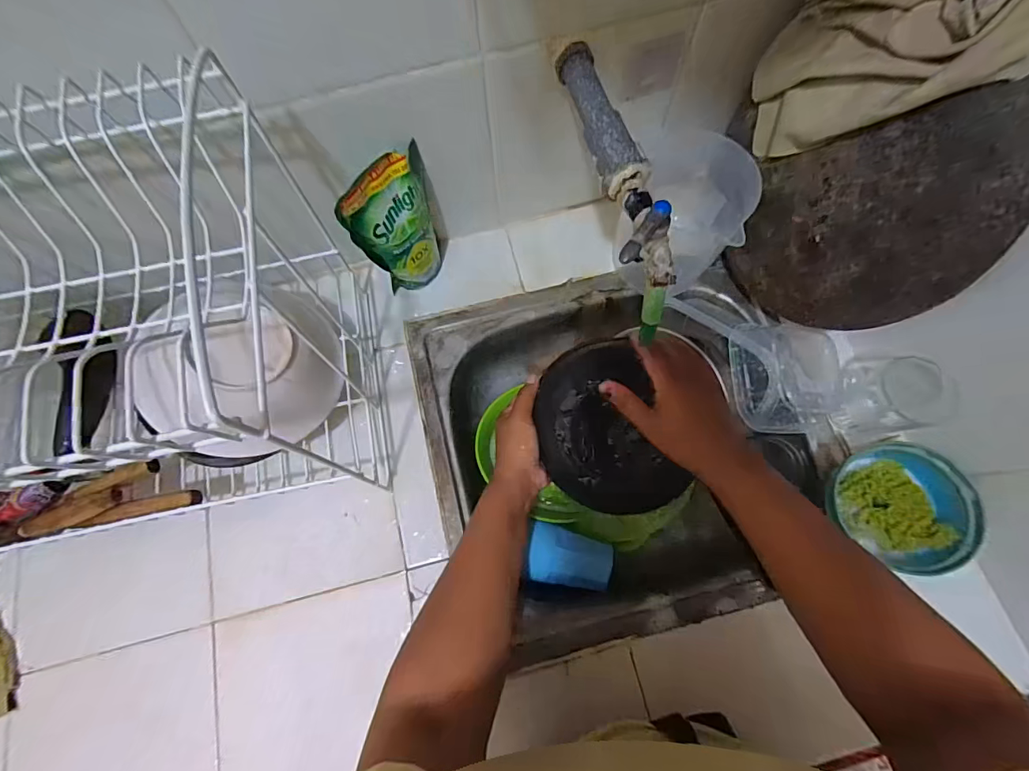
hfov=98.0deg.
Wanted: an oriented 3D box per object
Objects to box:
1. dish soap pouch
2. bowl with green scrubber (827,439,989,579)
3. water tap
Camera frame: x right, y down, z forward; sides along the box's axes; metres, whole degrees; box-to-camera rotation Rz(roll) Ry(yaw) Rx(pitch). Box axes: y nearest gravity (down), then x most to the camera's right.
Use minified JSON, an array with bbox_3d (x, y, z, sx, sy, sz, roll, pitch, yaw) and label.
[{"bbox_3d":[-0.113,-0.161,0.473,0.029,0.175,0.100,36,77,12],"label":"dish soap pouch"},{"bbox_3d":[0.365,0.113,0.421,0.095,0.058,0.103,0,73,2],"label":"bowl with green scrubber"},{"bbox_3d":[0.080,-0.182,0.351,0.047,0.041,0.214,-10,73,-1],"label":"water tap"}]

